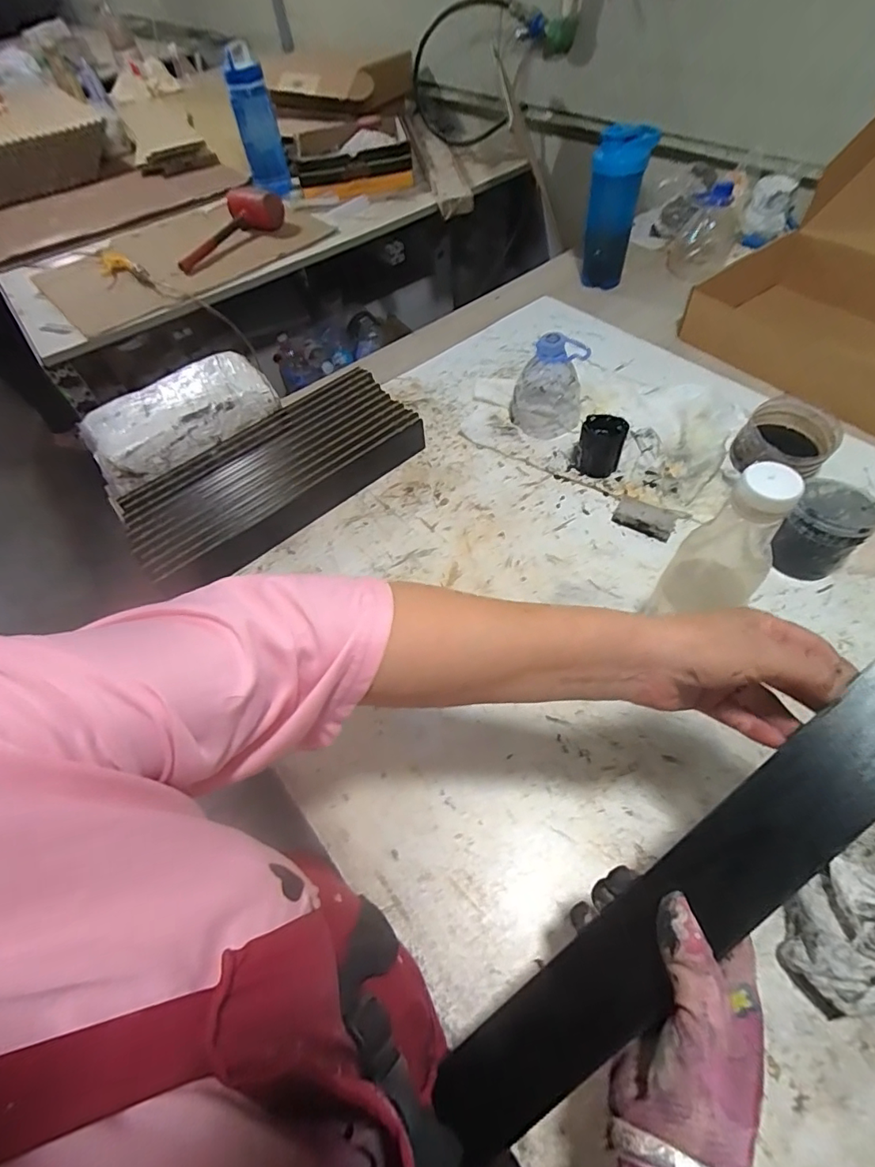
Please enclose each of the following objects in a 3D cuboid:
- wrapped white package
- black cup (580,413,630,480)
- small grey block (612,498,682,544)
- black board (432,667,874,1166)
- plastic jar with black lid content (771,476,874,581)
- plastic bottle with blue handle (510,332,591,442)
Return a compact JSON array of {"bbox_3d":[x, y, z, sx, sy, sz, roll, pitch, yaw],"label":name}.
[{"bbox_3d":[-0.355,-0.233,0.695,0.247,0.057,0.119,-35,60,-17],"label":"wrapped white package"},{"bbox_3d":[0.215,-0.179,0.668,0.055,0.060,0.056,-3,56,4],"label":"black cup"},{"bbox_3d":[0.256,-0.081,0.622,0.070,0.019,0.042,24,61,20],"label":"small grey block"},{"bbox_3d":[0.134,0.189,0.282,0.363,0.011,0.050,-46,54,5],"label":"black board"},{"bbox_3d":[0.414,-0.059,0.548,0.090,0.088,0.081,-37,60,-18],"label":"plastic jar with black lid content"},{"bbox_3d":[0.156,-0.280,0.702,0.094,0.133,0.095,5,56,9],"label":"plastic bottle with blue handle"}]

